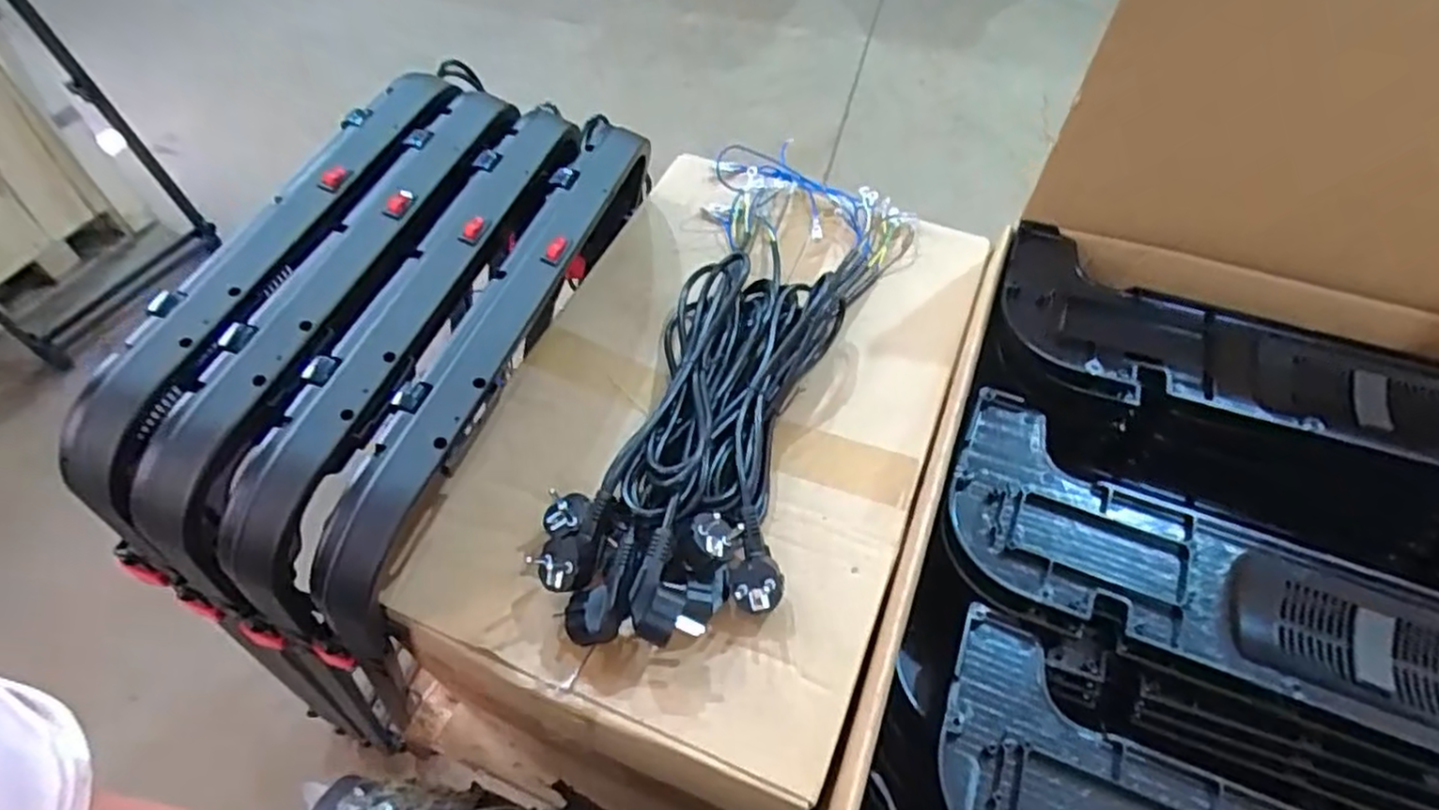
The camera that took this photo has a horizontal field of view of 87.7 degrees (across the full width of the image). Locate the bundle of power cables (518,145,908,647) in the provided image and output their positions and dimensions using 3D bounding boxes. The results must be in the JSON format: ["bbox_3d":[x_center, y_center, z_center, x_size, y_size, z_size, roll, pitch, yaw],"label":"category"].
[{"bbox_3d":[0.023,-0.042,0.619,0.194,0.049,0.511,15,56,10],"label":"bundle of power cables"}]

